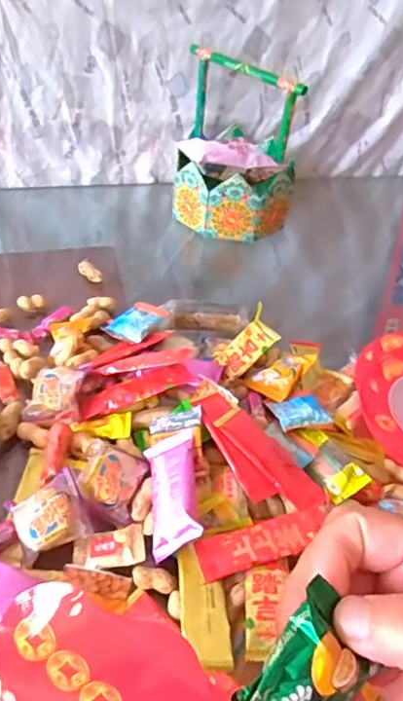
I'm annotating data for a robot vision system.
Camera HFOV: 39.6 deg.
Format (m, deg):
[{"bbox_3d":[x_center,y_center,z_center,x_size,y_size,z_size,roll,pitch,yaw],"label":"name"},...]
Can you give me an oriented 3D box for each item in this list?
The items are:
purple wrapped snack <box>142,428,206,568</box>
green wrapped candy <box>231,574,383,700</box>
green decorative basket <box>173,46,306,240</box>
[{"bbox_3d":[-0.024,0.110,0.444,0.044,0.013,0.098,-28,42,19],"label":"purple wrapped snack"},{"bbox_3d":[0.036,0.104,0.182,0.029,0.014,0.045,46,73,2],"label":"green wrapped candy"},{"bbox_3d":[0.049,-0.279,0.766,0.158,0.197,0.187,7,43,2],"label":"green decorative basket"}]

